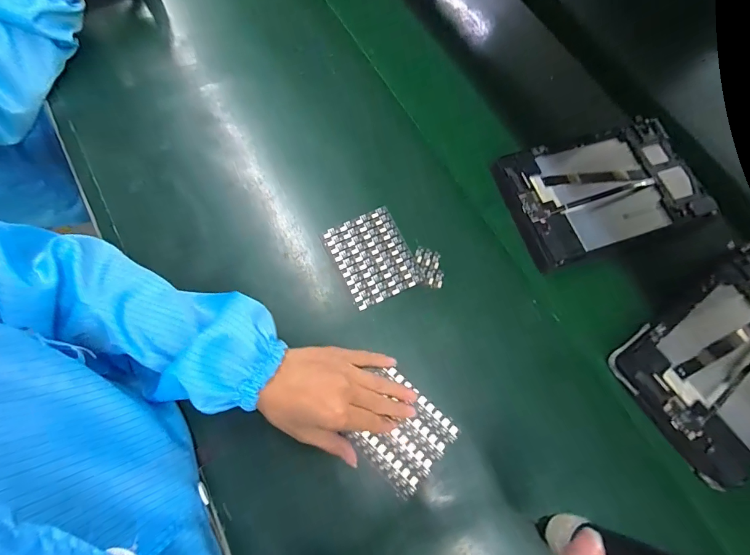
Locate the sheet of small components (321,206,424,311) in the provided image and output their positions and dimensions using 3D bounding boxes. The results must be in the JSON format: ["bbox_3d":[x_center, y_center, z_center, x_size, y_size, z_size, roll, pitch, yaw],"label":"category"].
[{"bbox_3d":[-0.002,-0.024,0.408,0.080,0.006,0.098,-24,75,-14],"label":"sheet of small components"}]

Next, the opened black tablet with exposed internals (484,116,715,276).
[{"bbox_3d":[0.276,-0.110,0.443,0.248,0.017,0.144,-17,73,-11],"label":"opened black tablet with exposed internals"}]

